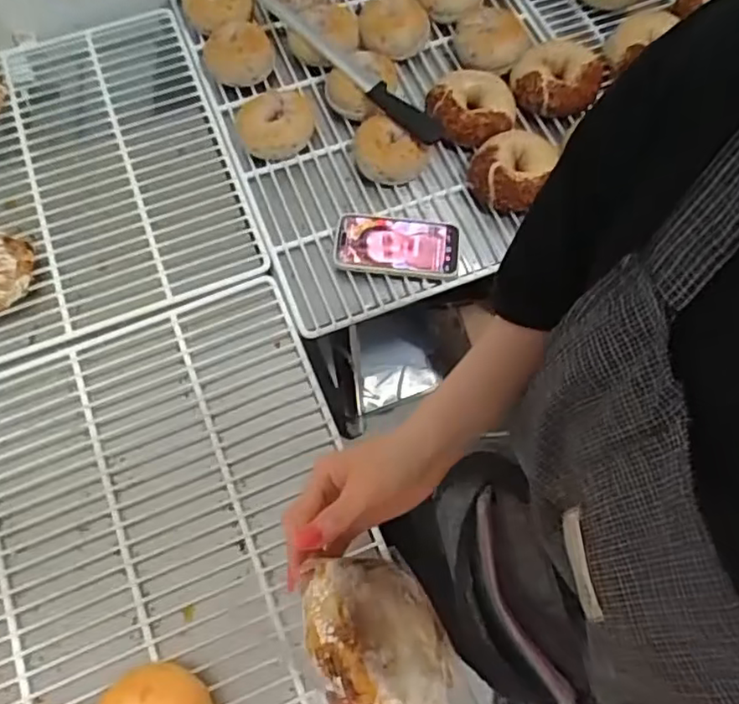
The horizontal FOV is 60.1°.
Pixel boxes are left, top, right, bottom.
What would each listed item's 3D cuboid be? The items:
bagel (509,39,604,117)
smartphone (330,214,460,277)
[{"bbox_3d":[0.233,-0.347,0.795,0.102,0.041,0.105,4,67,2],"label":"bagel"},{"bbox_3d":[0.033,-0.132,0.779,0.148,0.015,0.074,4,75,4],"label":"smartphone"}]

